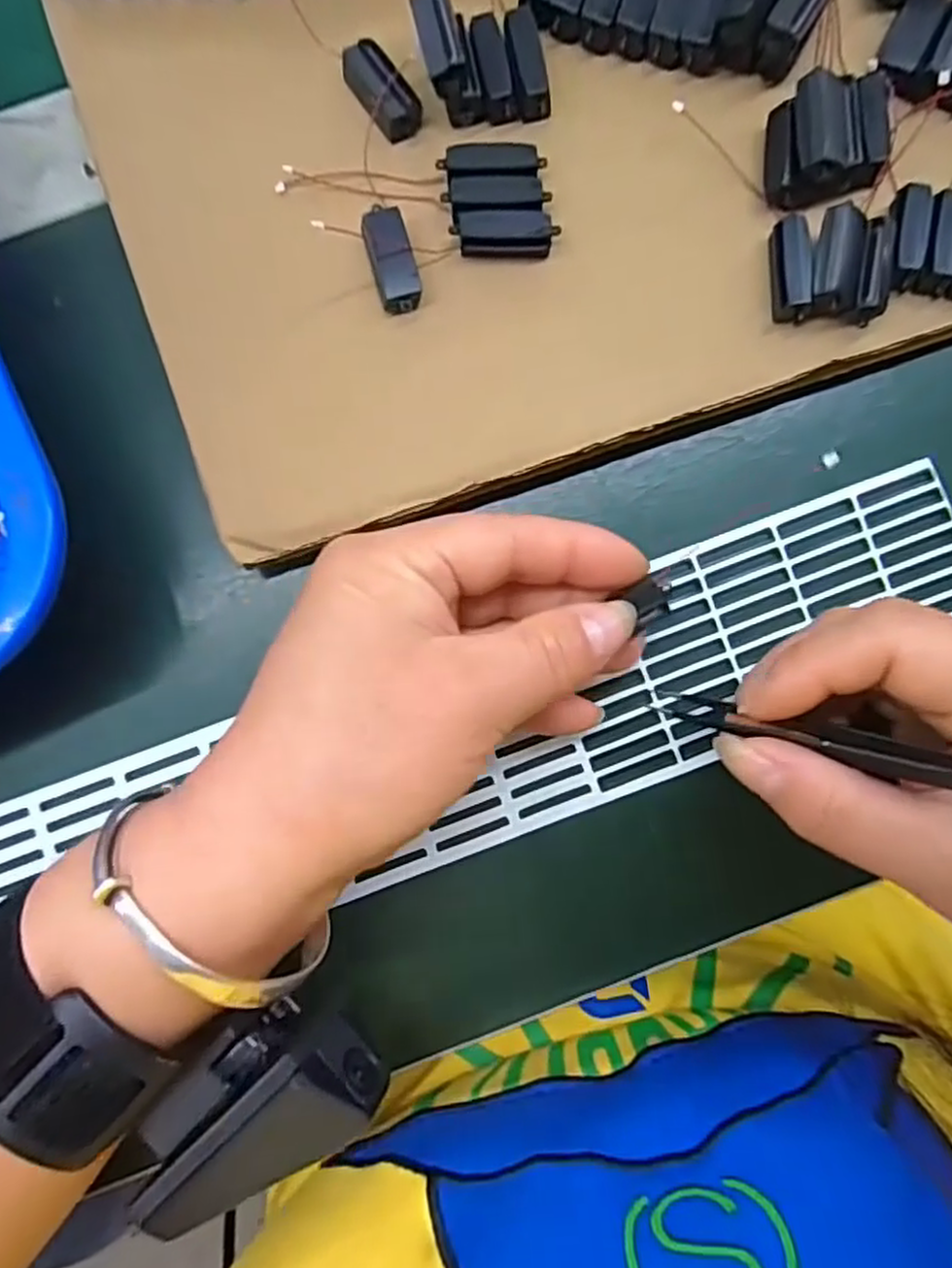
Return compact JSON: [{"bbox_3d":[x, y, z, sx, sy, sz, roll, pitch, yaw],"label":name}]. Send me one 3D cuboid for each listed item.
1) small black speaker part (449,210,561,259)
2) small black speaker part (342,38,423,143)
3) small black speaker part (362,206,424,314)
[{"bbox_3d":[0.009,-0.120,0.215,0.031,0.009,0.010,-1,89,-1],"label":"small black speaker part"},{"bbox_3d":[-0.029,-0.165,0.217,0.014,0.006,0.030,-40,90,-2],"label":"small black speaker part"},{"bbox_3d":[-0.025,-0.112,0.215,0.013,0.009,0.031,-16,89,-1],"label":"small black speaker part"}]

